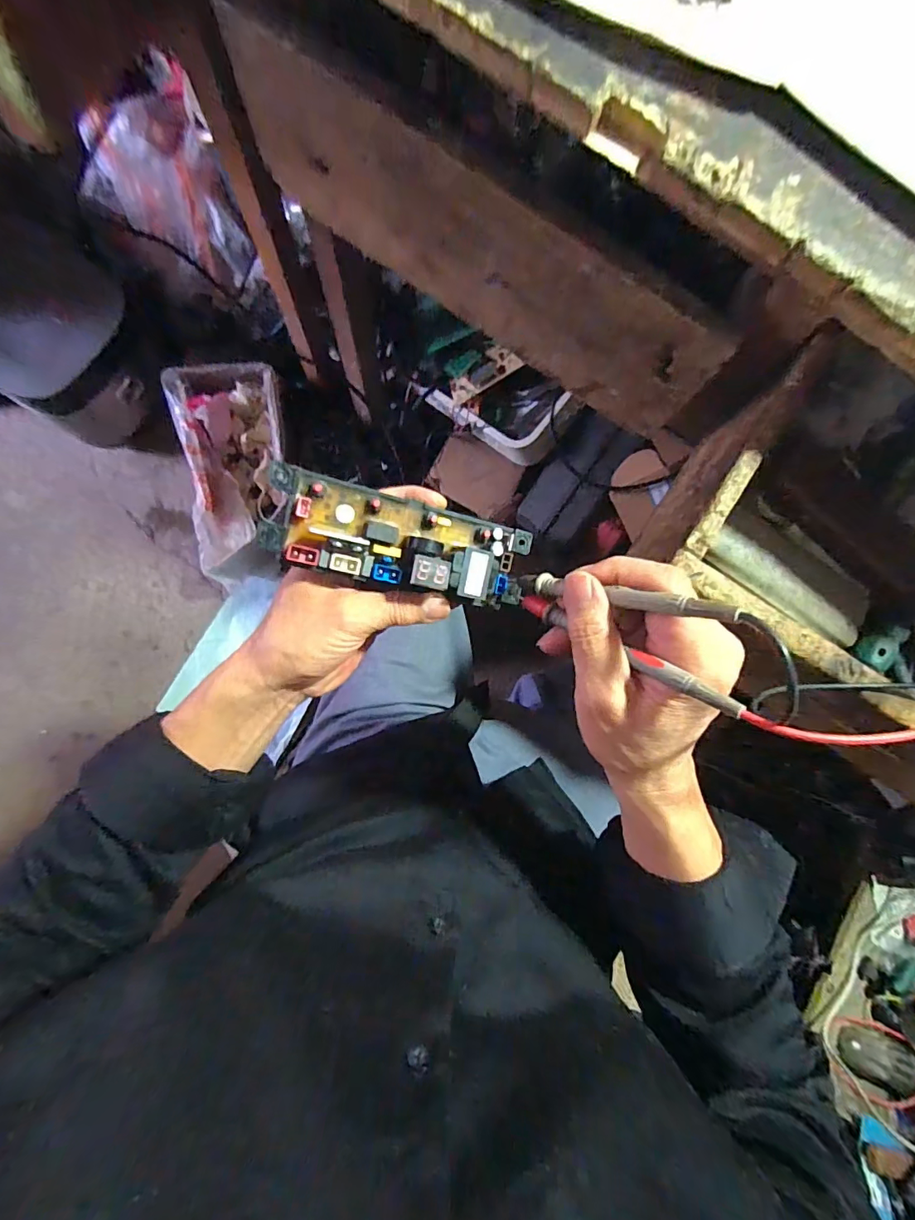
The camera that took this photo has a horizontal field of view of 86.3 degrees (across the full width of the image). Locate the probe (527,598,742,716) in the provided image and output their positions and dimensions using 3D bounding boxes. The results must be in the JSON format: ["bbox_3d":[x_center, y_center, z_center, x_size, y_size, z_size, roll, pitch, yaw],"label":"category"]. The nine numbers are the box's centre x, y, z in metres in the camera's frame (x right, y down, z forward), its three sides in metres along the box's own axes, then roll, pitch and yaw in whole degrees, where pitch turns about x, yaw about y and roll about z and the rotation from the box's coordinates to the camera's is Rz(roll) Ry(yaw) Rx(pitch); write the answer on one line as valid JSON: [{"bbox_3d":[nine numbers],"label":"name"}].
[{"bbox_3d":[0.079,0.018,0.246,0.128,0.008,0.011,32,86,44],"label":"probe"}]

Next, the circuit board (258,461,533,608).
[{"bbox_3d":[-0.029,-0.041,0.288,0.157,0.029,0.054,12,87,-17],"label":"circuit board"}]

